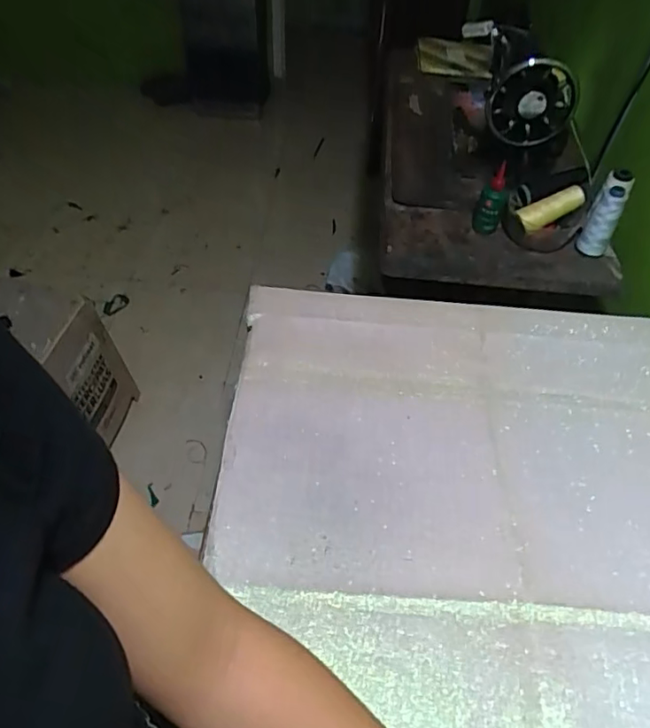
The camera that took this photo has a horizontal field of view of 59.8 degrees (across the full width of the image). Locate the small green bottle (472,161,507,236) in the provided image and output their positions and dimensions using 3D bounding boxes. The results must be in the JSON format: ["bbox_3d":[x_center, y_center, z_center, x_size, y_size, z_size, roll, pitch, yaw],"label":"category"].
[{"bbox_3d":[0.275,-0.268,0.933,0.045,0.108,0.039,16,49,10],"label":"small green bottle"}]

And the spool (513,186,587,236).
[{"bbox_3d":[0.372,-0.250,0.916,0.116,0.035,0.043,-27,52,4],"label":"spool"}]

